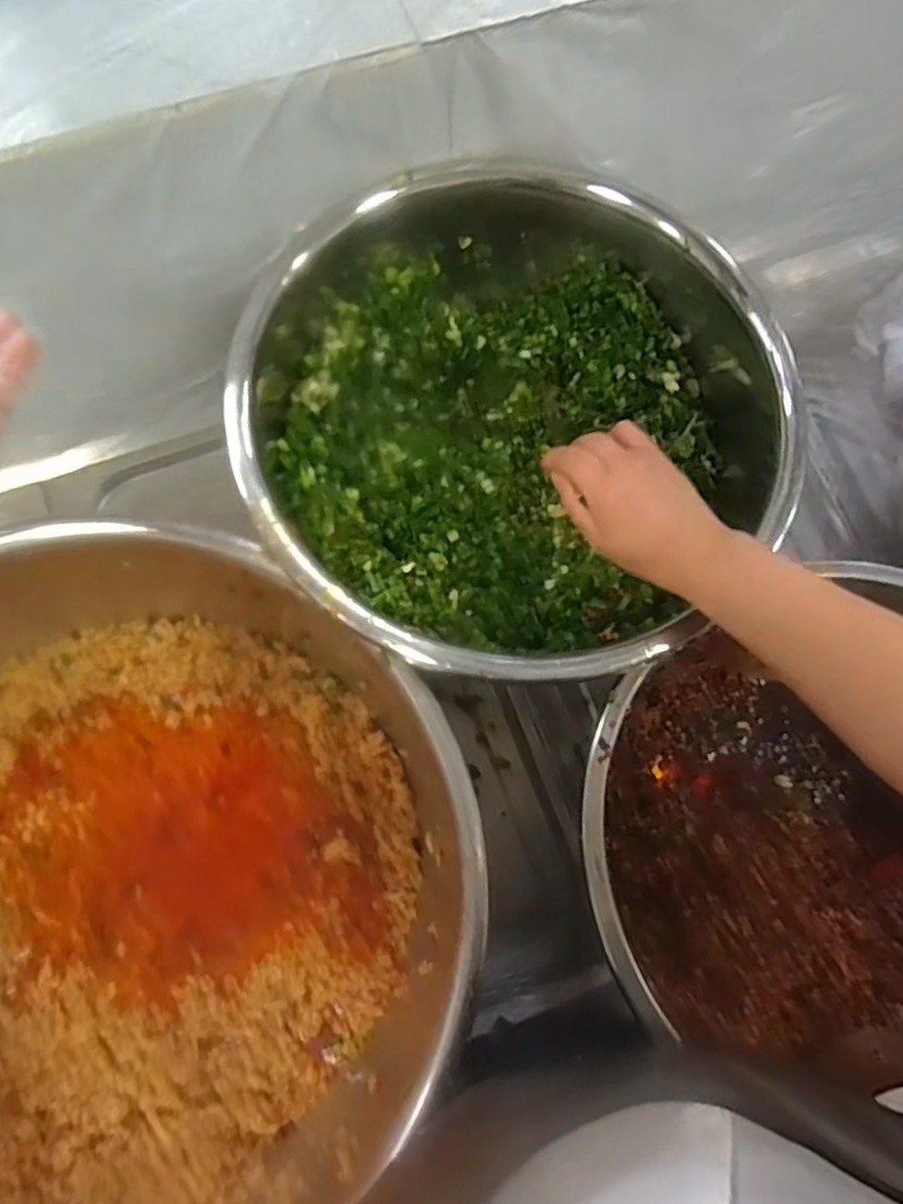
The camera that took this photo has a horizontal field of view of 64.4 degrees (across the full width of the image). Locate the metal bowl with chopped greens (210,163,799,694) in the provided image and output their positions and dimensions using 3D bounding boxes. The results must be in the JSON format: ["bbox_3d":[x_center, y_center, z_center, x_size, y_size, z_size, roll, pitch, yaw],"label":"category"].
[{"bbox_3d":[0.055,-0.133,0.552,0.397,0.145,0.378,0,77,-2],"label":"metal bowl with chopped greens"}]

